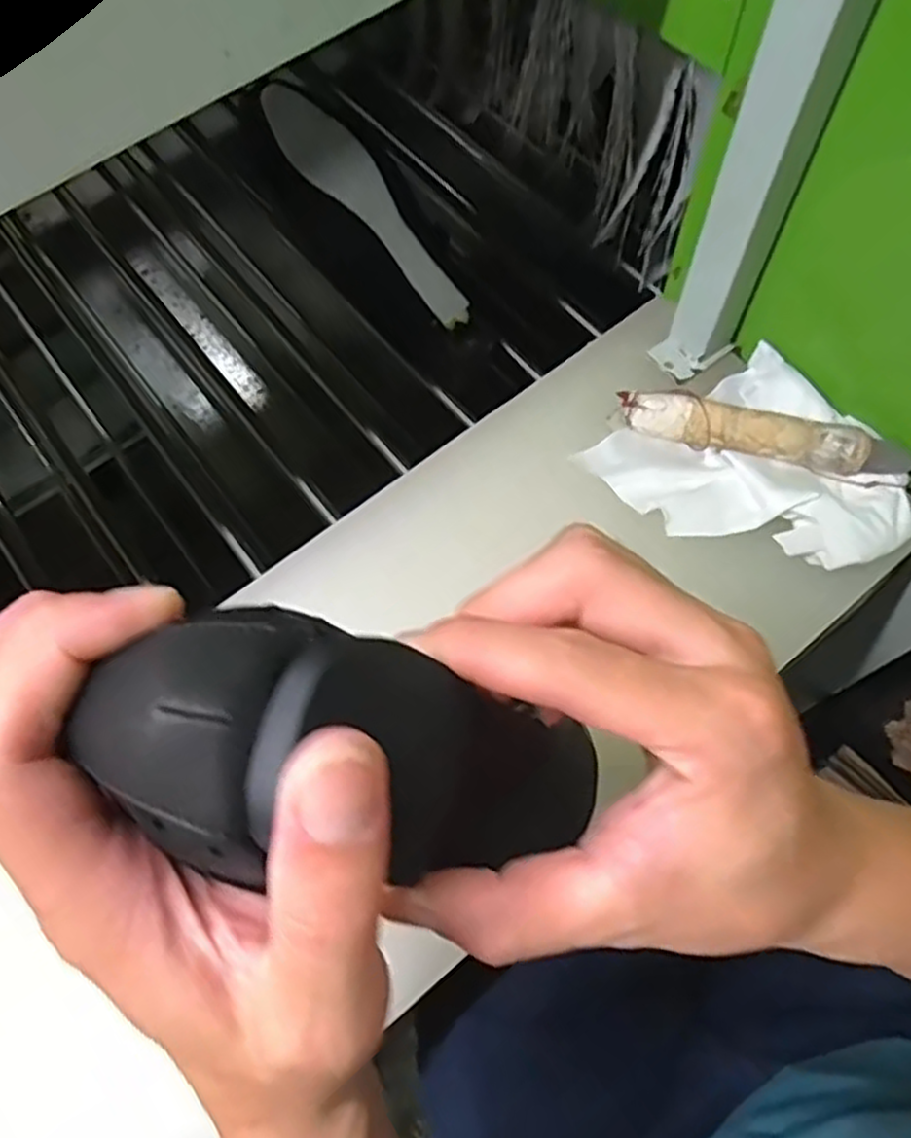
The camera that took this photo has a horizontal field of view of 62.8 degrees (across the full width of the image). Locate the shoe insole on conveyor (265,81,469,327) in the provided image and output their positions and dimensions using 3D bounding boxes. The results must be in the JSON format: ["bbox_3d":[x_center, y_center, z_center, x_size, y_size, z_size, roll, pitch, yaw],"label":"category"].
[{"bbox_3d":[-0.066,-0.276,0.560,0.047,0.010,0.225,-38,88,-13],"label":"shoe insole on conveyor"}]

